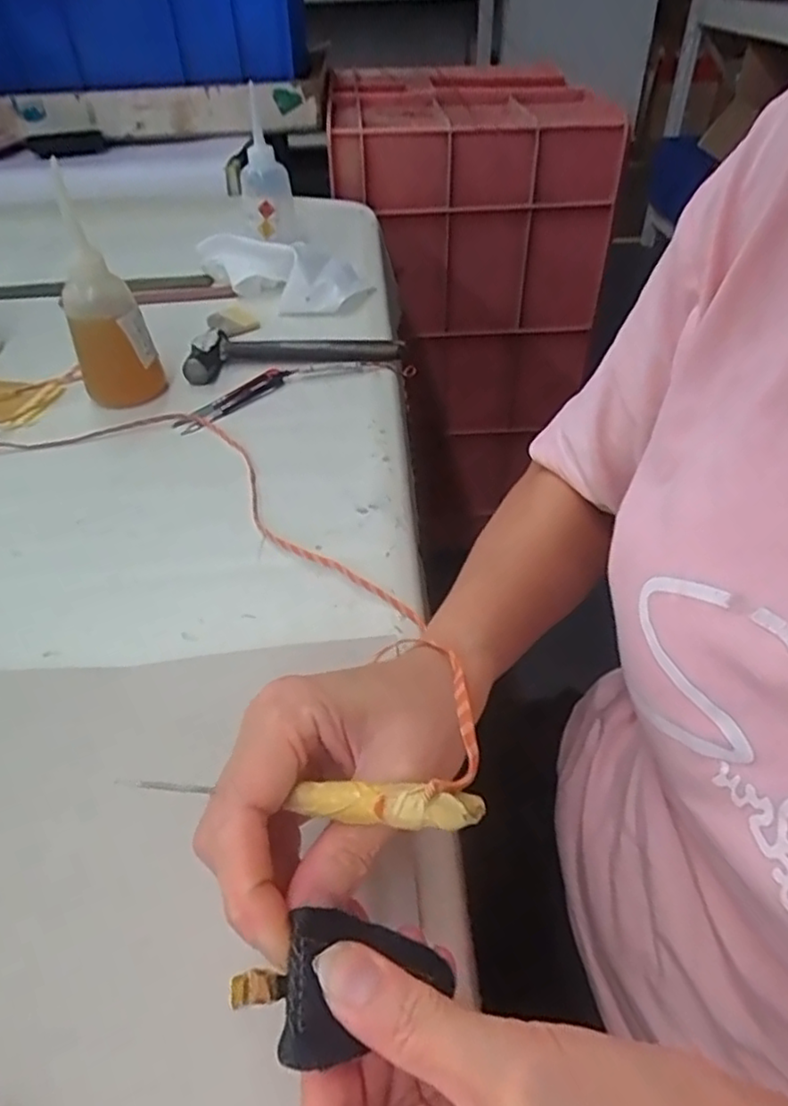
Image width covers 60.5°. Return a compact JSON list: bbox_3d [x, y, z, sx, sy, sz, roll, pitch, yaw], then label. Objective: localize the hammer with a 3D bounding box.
[{"bbox_3d":[-0.092,-0.187,0.616,0.189,0.023,0.060,-7,42,-6],"label":"hammer"}]

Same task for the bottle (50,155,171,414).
[{"bbox_3d":[-0.230,-0.199,0.532,0.058,0.160,0.062,-17,44,-16],"label":"bottle"}]

